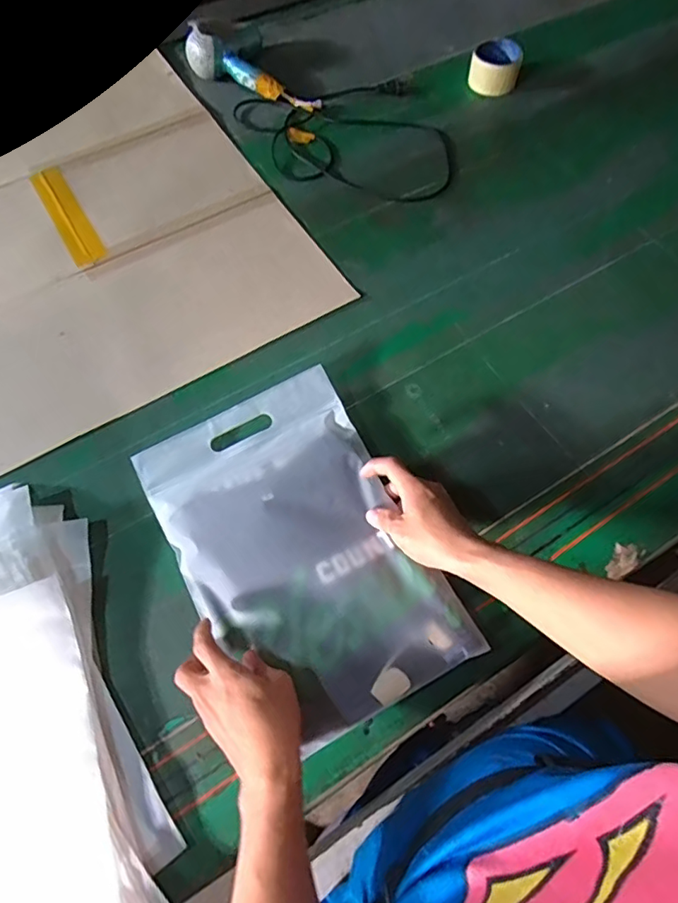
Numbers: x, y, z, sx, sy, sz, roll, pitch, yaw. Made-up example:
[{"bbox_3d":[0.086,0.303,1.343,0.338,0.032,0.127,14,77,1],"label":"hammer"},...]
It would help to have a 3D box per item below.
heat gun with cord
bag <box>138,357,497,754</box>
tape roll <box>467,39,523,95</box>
[{"bbox_3d":[-0.043,-0.552,0.864,0.465,0.070,0.282,6,65,3],"label":"heat gun with cord"},{"bbox_3d":[-0.046,0.097,0.569,0.236,0.020,0.362,-26,67,-11],"label":"bag"},{"bbox_3d":[0.275,-0.678,0.940,0.083,0.046,0.082,0,65,1],"label":"tape roll"}]

